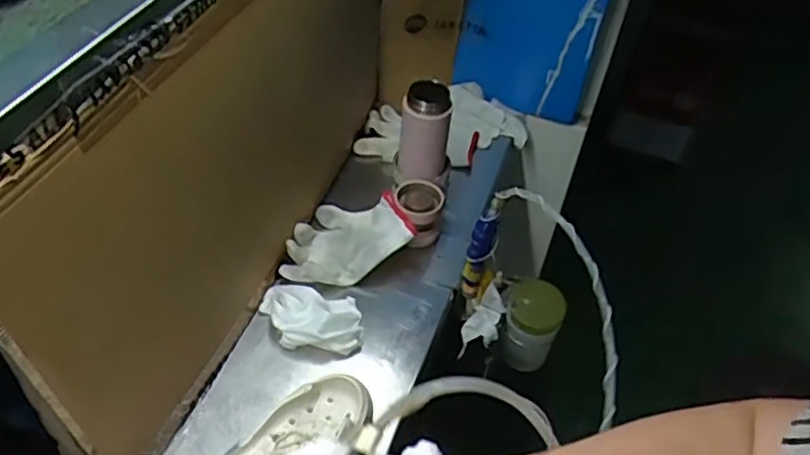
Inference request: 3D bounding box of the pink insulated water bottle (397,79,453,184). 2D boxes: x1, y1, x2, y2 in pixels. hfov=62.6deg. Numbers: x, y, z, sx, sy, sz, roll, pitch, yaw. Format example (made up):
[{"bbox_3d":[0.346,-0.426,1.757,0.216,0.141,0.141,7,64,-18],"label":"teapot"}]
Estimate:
[{"bbox_3d":[0.025,-0.123,0.878,0.065,0.125,0.052,6,45,1],"label":"pink insulated water bottle"}]

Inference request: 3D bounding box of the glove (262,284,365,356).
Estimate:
[{"bbox_3d":[-0.112,0.106,0.795,0.122,0.034,0.084,3,45,-2],"label":"glove"}]

